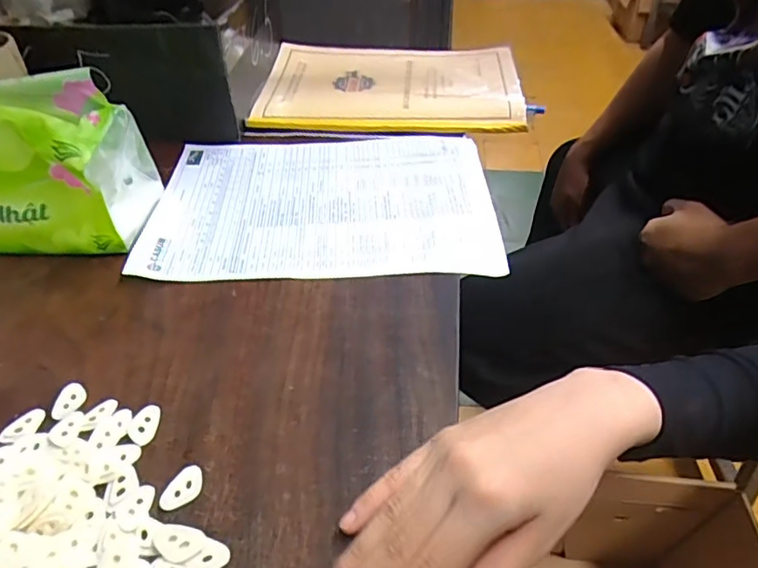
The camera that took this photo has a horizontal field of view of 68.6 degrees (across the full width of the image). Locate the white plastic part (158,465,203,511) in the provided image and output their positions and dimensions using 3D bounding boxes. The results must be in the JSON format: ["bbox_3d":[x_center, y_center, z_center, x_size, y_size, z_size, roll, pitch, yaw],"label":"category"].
[{"bbox_3d":[-0.107,0.110,0.302,0.018,0.004,0.027,21,47,22],"label":"white plastic part"}]

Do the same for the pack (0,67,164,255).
[{"bbox_3d":[-0.296,-0.092,0.443,0.195,0.116,0.089,-2,43,-1],"label":"pack"}]

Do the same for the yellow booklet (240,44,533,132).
[{"bbox_3d":[0.014,-0.246,0.675,0.314,0.025,0.239,1,43,3],"label":"yellow booklet"}]

